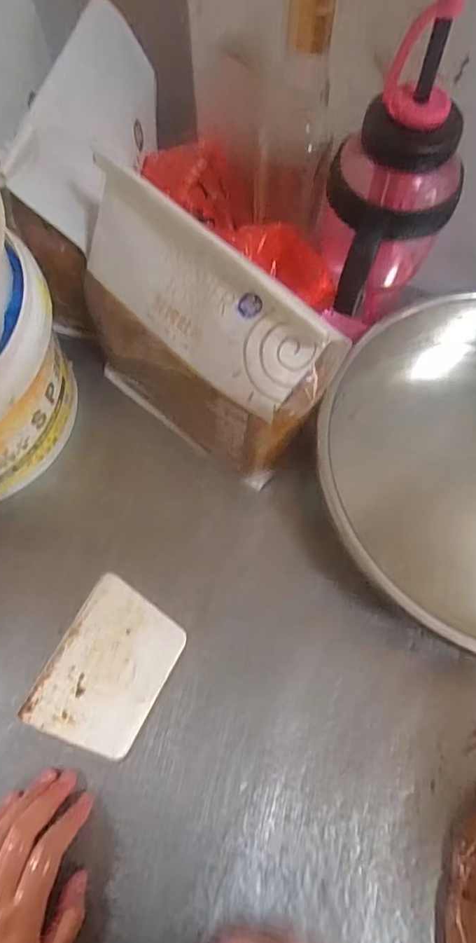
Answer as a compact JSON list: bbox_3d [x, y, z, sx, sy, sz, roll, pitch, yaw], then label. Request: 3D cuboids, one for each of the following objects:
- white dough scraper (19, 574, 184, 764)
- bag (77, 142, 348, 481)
[{"bbox_3d":[-0.108,0.163,0.415,0.093,0.004,0.125,26,71,11],"label":"white dough scraper"},{"bbox_3d":[-0.029,-0.105,0.414,0.208,0.198,0.098,38,74,13],"label":"bag"}]

